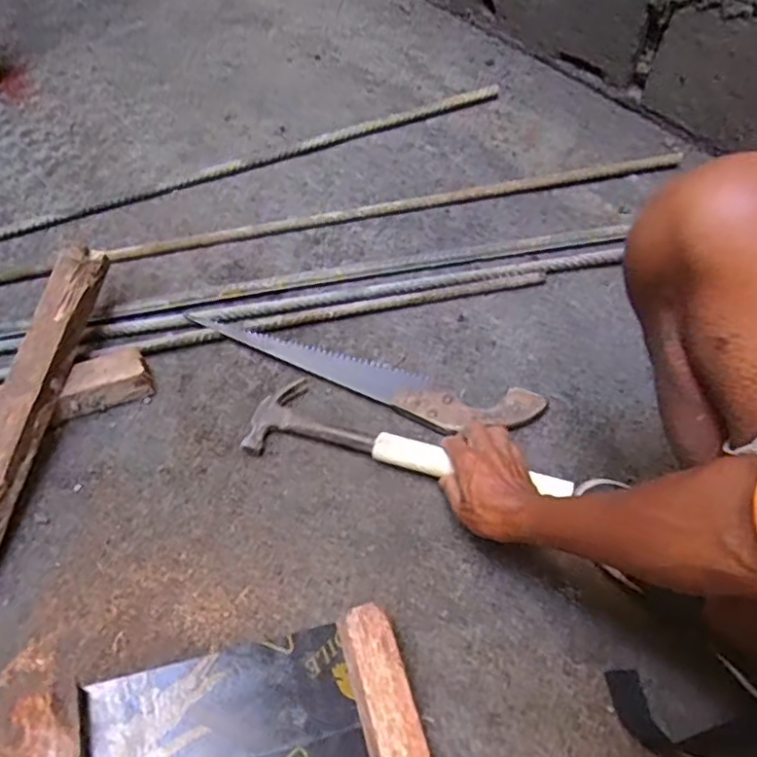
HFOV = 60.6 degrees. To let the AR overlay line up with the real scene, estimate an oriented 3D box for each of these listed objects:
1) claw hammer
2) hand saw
[{"bbox_3d":[0.027,0.073,0.723,0.356,0.026,0.101,13,60,15],"label":"claw hammer"},{"bbox_3d":[-0.027,0.002,0.802,0.447,0.019,0.076,13,60,9],"label":"hand saw"}]

